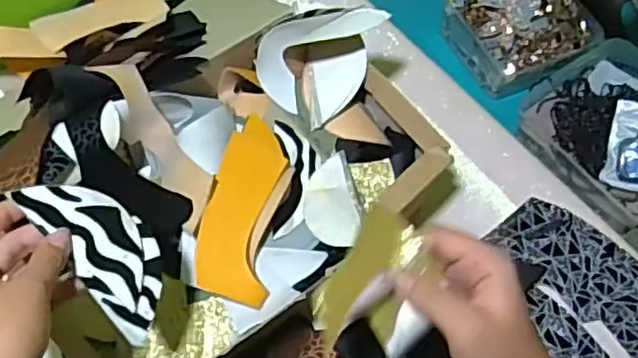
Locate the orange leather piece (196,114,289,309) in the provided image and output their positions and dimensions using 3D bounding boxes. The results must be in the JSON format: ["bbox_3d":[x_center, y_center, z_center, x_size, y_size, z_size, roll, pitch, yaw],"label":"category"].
[{"bbox_3d":[-0.061,0.019,0.520,0.060,0.024,0.153,18,65,-33],"label":"orange leather piece"}]

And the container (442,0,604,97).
[{"bbox_3d":[0.266,-0.208,0.864,0.163,0.083,0.154,-25,66,-17],"label":"container"}]

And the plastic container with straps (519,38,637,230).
[{"bbox_3d":[0.362,-0.069,0.780,0.187,0.077,0.206,-28,66,-18],"label":"plastic container with straps"}]

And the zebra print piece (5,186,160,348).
[{"bbox_3d":[-0.135,0.046,0.430,0.051,0.006,0.123,-38,110,-17],"label":"zebra print piece"}]

